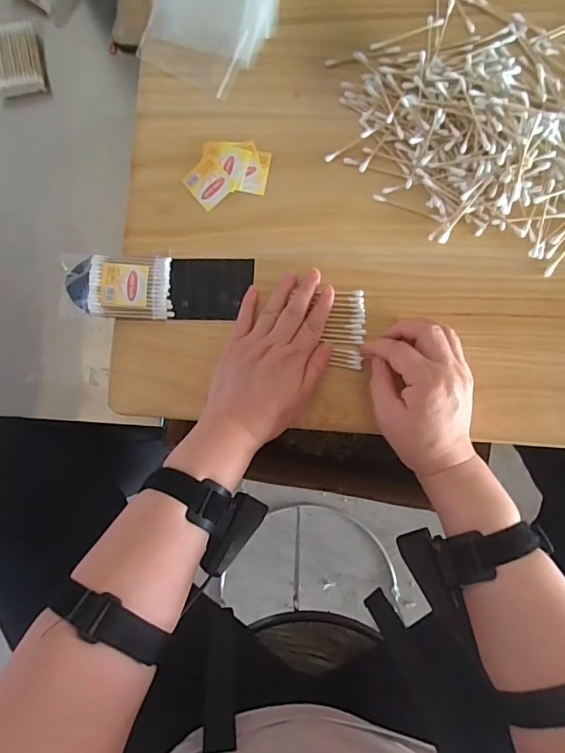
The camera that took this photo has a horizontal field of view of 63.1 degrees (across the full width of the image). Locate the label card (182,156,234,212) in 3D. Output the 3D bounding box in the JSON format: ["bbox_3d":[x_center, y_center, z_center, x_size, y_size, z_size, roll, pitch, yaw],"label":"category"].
[{"bbox_3d":[-0.073,-0.193,0.458,0.038,0.004,0.042,-39,85,1],"label":"label card"}]

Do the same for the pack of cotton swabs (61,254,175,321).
[{"bbox_3d":[-0.162,-0.088,0.449,0.105,0.021,0.061,2,87,3],"label":"pack of cotton swabs"}]

